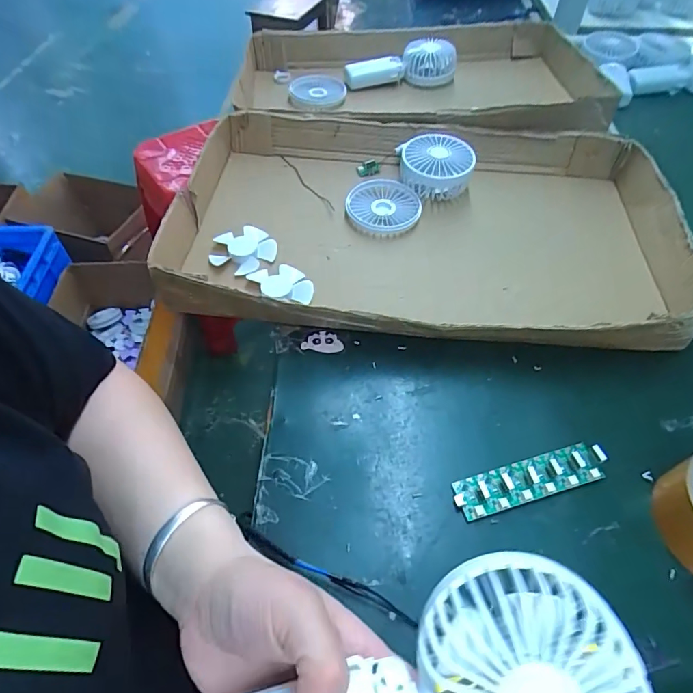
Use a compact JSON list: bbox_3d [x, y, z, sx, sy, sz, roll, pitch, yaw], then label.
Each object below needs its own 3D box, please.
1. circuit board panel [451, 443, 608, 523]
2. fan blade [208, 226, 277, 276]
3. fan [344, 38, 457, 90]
[{"bbox_3d":[0.142,0.102,0.350,0.117,0.013,0.031,-14,54,-9],"label":"circuit board panel"},{"bbox_3d":[-0.115,-0.107,0.503,0.070,0.012,0.070,-1,53,1],"label":"fan blade"},{"bbox_3d":[0.088,-0.466,0.767,0.182,0.071,0.084,-17,54,-11],"label":"fan"}]

